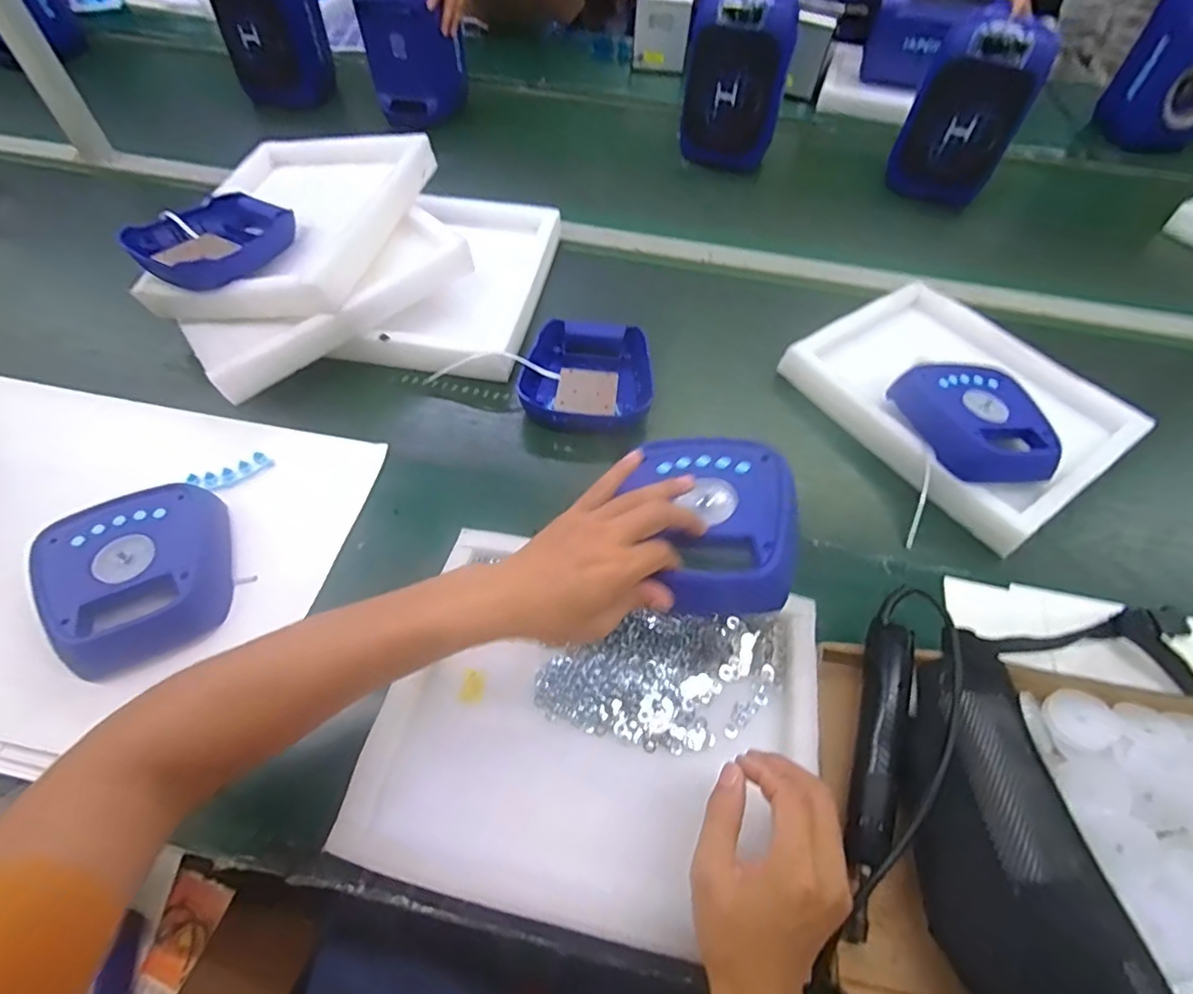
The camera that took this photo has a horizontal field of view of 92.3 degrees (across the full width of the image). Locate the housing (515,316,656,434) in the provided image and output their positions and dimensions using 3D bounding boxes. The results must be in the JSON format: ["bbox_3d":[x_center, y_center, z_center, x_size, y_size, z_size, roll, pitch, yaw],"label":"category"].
[{"bbox_3d":[-0.012,-0.158,0.756,0.169,0.048,0.180,2,55,0],"label":"housing"}]

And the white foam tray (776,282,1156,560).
[{"bbox_3d":[0.464,-0.124,0.738,0.303,0.049,0.348,-26,59,-18],"label":"white foam tray"}]

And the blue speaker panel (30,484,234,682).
[{"bbox_3d":[-0.439,0.077,0.559,0.155,0.049,0.177,-26,59,-18],"label":"blue speaker panel"}]

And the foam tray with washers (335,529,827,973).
[{"bbox_3d":[0.002,0.194,0.491,0.343,0.034,0.286,14,56,8],"label":"foam tray with washers"}]

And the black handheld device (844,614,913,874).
[{"bbox_3d":[0.242,0.202,0.484,0.033,0.032,0.196,16,56,10],"label":"black handheld device"}]

